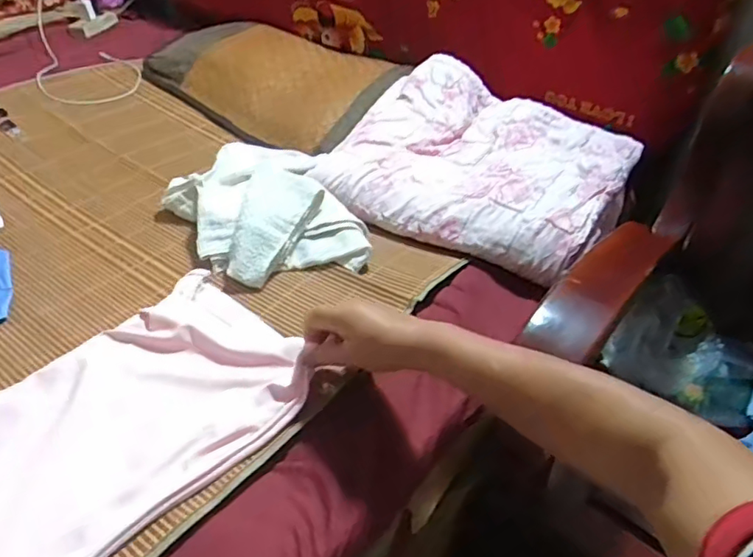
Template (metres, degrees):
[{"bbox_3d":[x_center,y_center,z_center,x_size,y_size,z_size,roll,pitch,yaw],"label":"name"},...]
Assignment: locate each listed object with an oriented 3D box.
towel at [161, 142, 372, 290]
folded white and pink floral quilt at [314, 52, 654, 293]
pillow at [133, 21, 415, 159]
[{"bbox_3d":[-0.163,-0.112,0.840,0.233,0.065,0.336,-15,43,-25],"label":"towel"},{"bbox_3d":[0.154,-0.196,0.909,0.448,0.068,0.368,22,54,23],"label":"folded white and pink floral quilt"},{"bbox_3d":[-0.207,-0.419,1.201,0.552,0.104,0.320,33,46,30],"label":"pillow"}]

